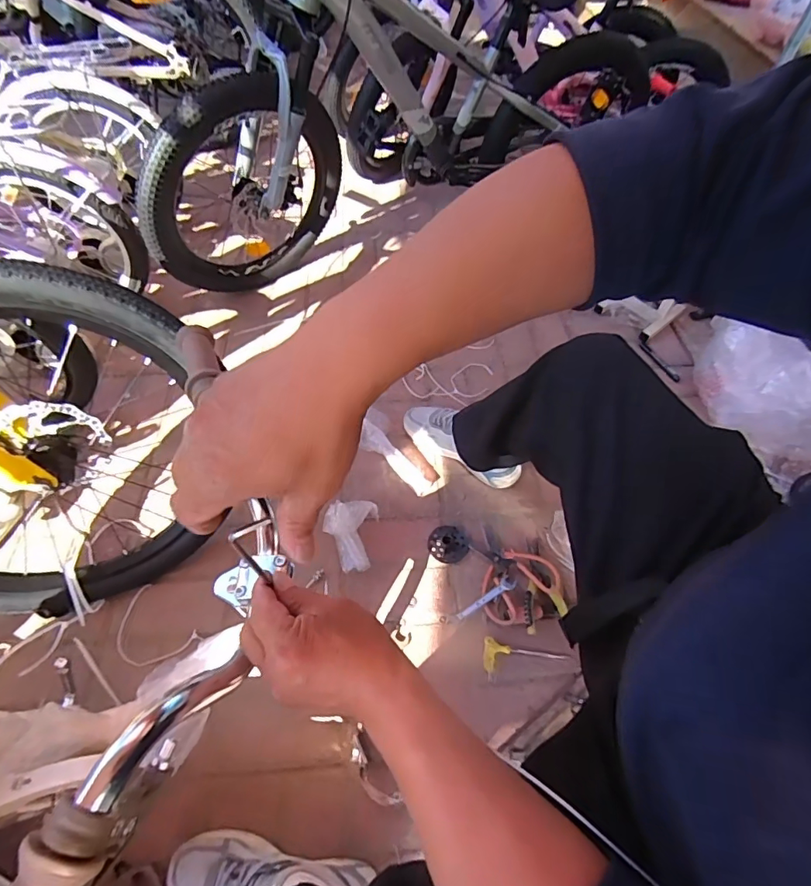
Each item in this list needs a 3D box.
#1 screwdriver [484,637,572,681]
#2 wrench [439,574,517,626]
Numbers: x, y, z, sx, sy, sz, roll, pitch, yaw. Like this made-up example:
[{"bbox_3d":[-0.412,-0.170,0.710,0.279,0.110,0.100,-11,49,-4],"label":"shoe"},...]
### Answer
[{"bbox_3d":[0.204,0.379,0.805,0.146,0.011,0.065,12,56,4],"label":"screwdriver"},{"bbox_3d":[0.130,0.282,0.845,0.149,0.007,0.026,-30,52,-9],"label":"wrench"}]

